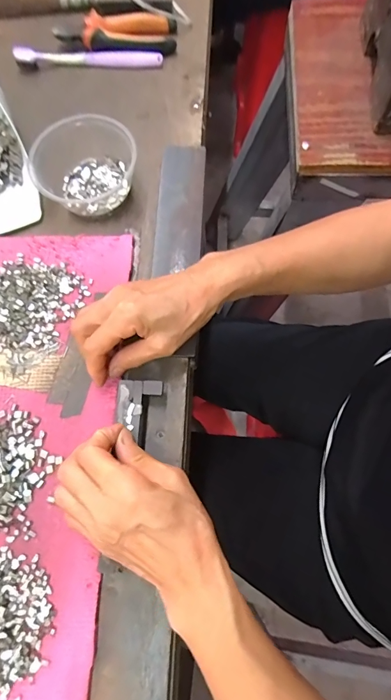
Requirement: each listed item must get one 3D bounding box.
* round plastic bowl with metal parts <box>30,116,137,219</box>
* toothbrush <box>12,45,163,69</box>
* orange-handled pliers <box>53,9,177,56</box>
[{"bbox_3d":[-0.116,-0.196,0.399,0.103,0.057,0.094,-1,73,3],"label":"round plastic bowl with metal parts"},{"bbox_3d":[-0.136,-0.367,0.478,0.187,0.018,0.010,3,73,4],"label":"toothbrush"},{"bbox_3d":[-0.101,-0.400,0.477,0.150,0.026,0.058,5,73,5],"label":"orange-handled pliers"}]

